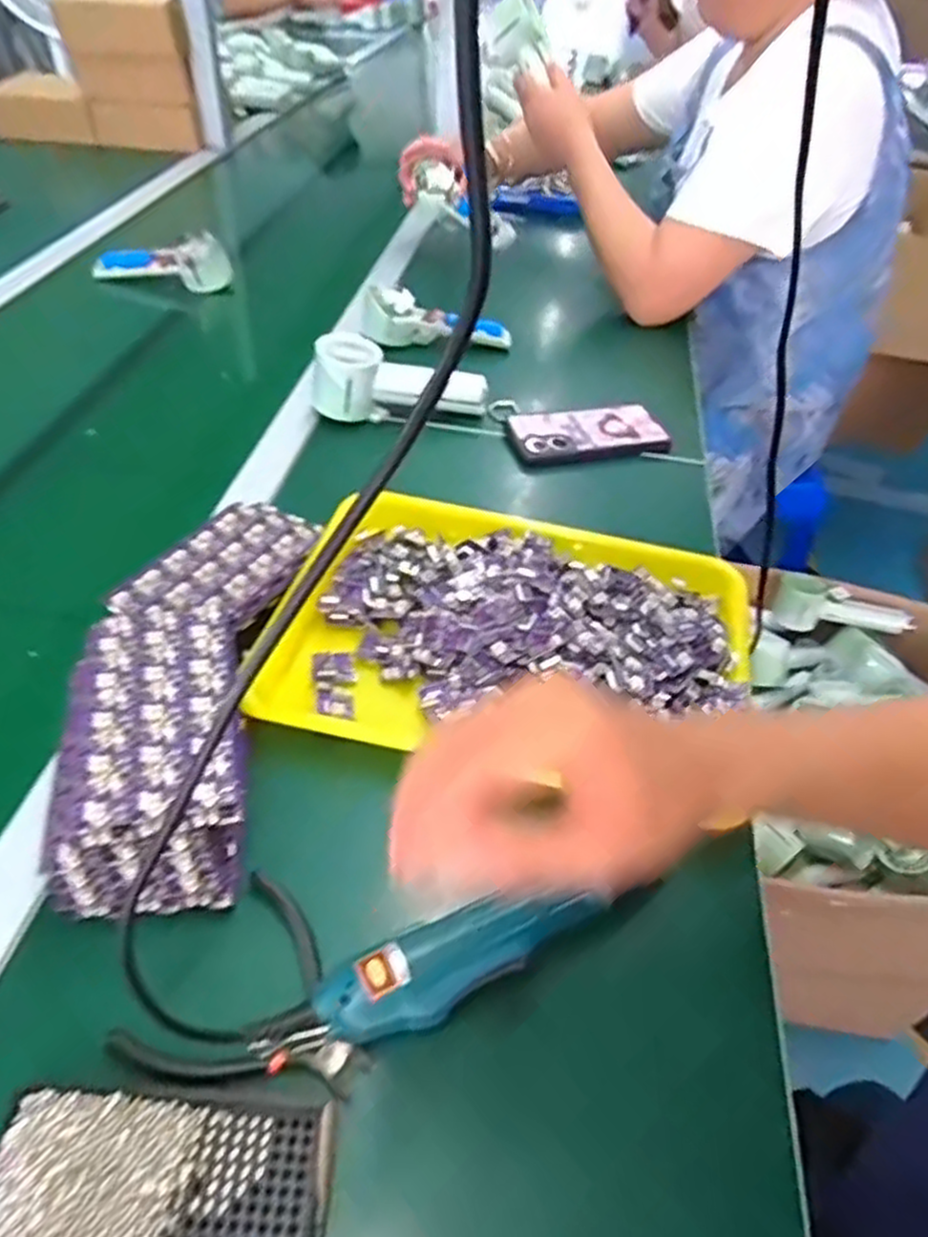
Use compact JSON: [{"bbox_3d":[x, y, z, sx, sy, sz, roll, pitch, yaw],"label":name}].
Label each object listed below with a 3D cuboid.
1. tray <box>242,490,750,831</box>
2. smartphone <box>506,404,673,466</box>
[{"bbox_3d":[0.036,0.002,0.548,0.331,0.038,0.252,12,46,7],"label":"tray"},{"bbox_3d":[0.128,-0.191,0.766,0.159,0.015,0.082,-6,47,-10],"label":"smartphone"}]

